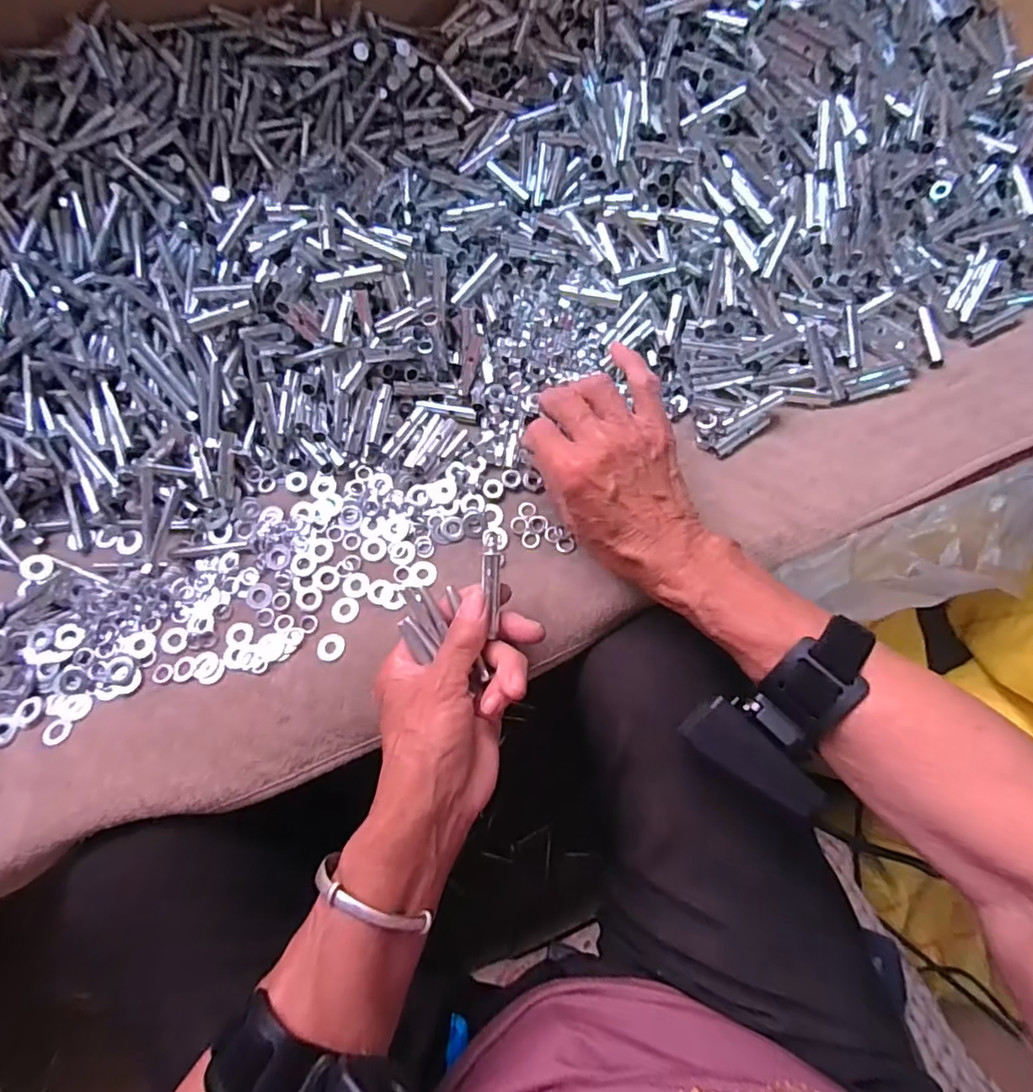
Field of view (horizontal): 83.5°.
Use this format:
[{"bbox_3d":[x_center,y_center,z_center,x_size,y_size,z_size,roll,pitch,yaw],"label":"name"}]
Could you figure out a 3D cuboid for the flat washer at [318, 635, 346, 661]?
[{"bbox_3d":[-0.114,0.062,0.356,0.016,0.004,0.016,-1,71,2],"label":"flat washer"}]

